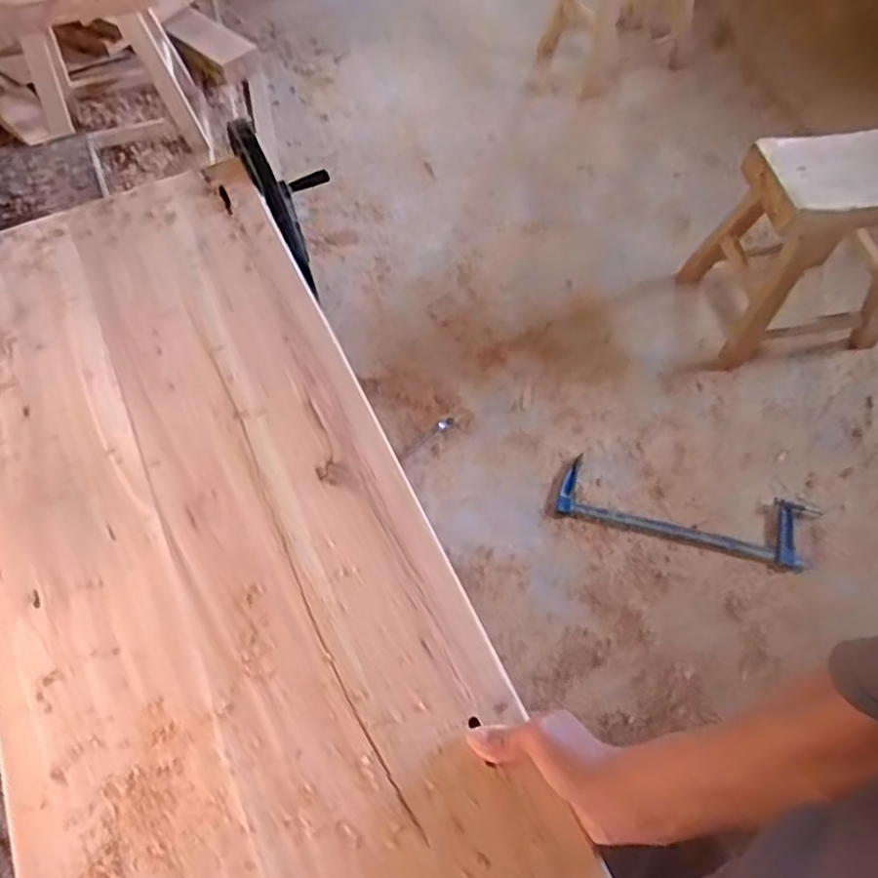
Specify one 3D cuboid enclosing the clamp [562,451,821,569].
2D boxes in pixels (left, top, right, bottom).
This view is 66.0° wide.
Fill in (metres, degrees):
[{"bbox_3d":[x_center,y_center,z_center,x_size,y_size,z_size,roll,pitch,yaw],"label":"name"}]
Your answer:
[{"bbox_3d":[0.580,0.160,1.590,0.585,0.079,0.158,15,62,7],"label":"clamp"}]

